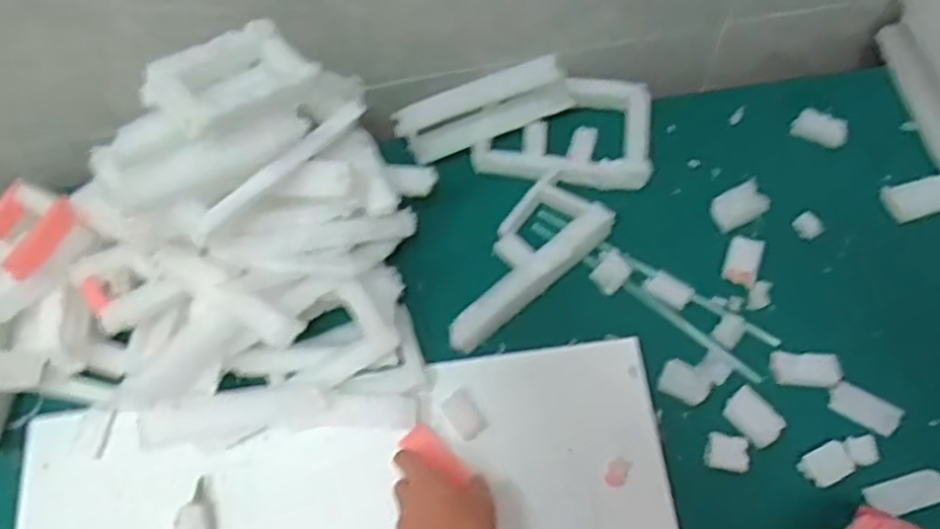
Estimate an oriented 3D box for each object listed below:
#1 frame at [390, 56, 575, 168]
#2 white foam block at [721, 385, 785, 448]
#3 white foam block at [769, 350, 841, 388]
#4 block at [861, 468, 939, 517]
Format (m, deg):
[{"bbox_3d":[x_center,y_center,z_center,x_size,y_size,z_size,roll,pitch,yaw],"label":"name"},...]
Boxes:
[{"bbox_3d":[0.013,-0.165,0.802,0.183,0.070,0.032,-20,47,-5],"label":"frame"},{"bbox_3d":[0.261,0.140,0.699,0.037,0.010,0.051,-38,69,-13],"label":"white foam block"},{"bbox_3d":[0.316,0.097,0.716,0.060,0.011,0.030,5,66,6],"label":"white foam block"},{"bbox_3d":[0.388,0.203,0.673,0.069,0.012,0.031,-15,66,-3],"label":"block"}]

